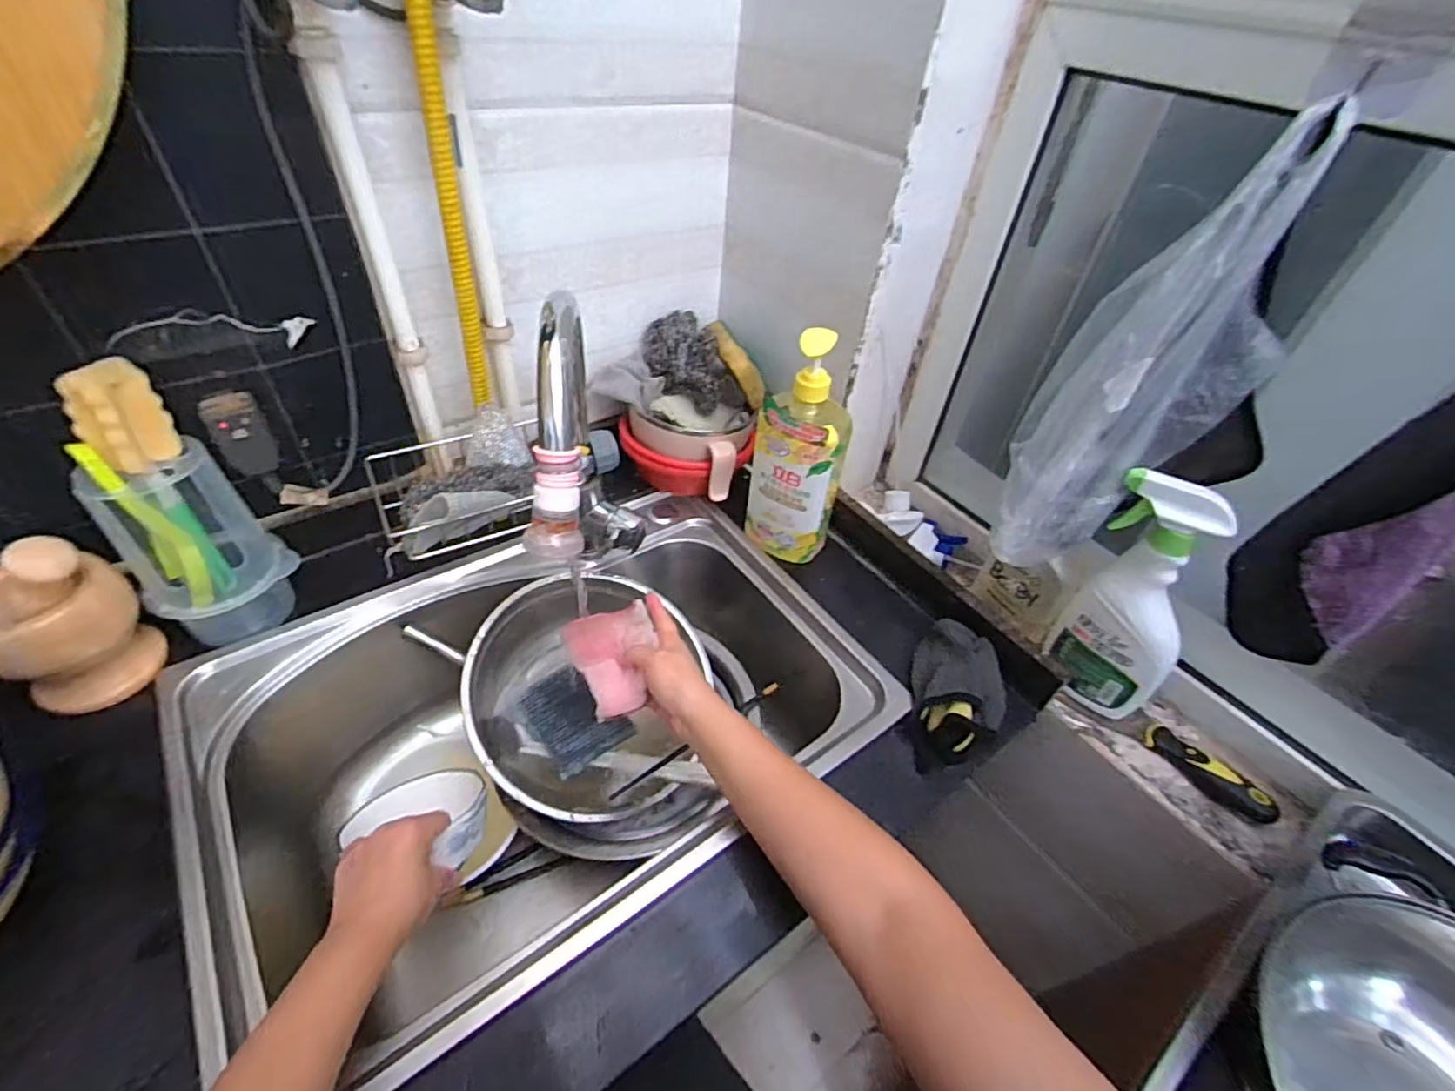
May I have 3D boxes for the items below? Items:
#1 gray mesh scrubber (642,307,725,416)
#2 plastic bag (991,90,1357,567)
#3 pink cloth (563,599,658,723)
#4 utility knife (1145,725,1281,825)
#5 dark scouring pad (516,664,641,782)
[{"bbox_3d":[-0.057,-0.232,0.782,0.103,0.099,0.065,9,44,3],"label":"gray mesh scrubber"},{"bbox_3d":[0.340,-0.137,0.502,0.137,0.323,0.139,24,47,16],"label":"plastic bag"},{"bbox_3d":[-0.104,0.105,0.579,0.077,0.035,0.096,-15,48,-21],"label":"pink cloth"},{"bbox_3d":[0.448,0.213,0.576,0.024,0.031,0.109,-26,53,-29],"label":"utility knife"},{"bbox_3d":[-0.162,0.178,0.657,0.080,0.017,0.110,-26,53,-29],"label":"dark scouring pad"}]

